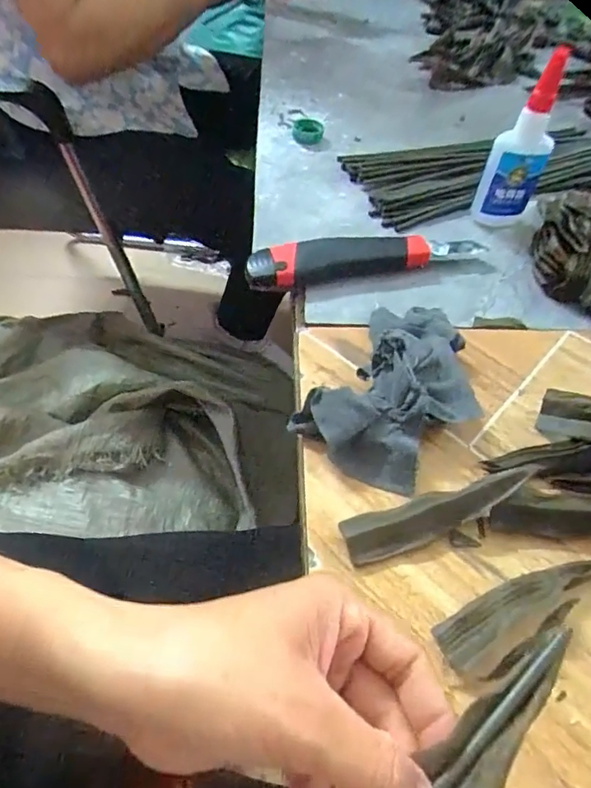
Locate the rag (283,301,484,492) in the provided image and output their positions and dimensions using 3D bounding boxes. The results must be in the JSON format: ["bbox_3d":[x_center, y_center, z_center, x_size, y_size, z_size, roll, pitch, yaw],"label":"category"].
[{"bbox_3d":[0.069,-0.012,0.316,0.088,0.036,0.142,30,58,15],"label":"rag"}]

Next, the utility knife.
[{"bbox_3d":[0.054,-0.111,0.398,0.179,0.017,0.037,-10,57,-12],"label":"utility knife"}]

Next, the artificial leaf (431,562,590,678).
[{"bbox_3d":[0.116,0.100,0.252,0.104,0.011,0.027,-23,60,-20],"label":"artificial leaf"}]

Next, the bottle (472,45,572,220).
[{"bbox_3d":[0.177,-0.196,0.400,0.047,0.132,0.029,5,55,-2],"label":"bottle"}]

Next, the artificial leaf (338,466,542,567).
[{"bbox_3d":[0.075,0.061,0.269,0.103,0.014,0.024,-20,58,-4],"label":"artificial leaf"}]

